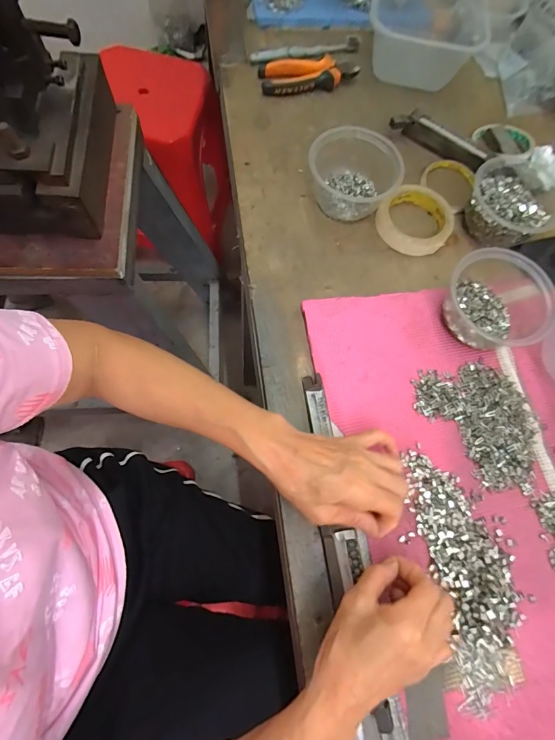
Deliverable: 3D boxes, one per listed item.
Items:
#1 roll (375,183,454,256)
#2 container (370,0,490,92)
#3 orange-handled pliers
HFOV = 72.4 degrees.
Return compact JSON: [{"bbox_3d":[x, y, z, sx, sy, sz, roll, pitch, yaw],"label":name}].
[{"bbox_3d":[0.182,-0.197,0.500,0.092,0.029,0.098,1,71,-2],"label":"roll"},{"bbox_3d":[0.231,-0.539,0.588,0.170,0.087,0.186,15,72,3],"label":"container"},{"bbox_3d":[0.048,-0.444,0.563,0.148,0.026,0.061,-11,72,-6],"label":"orange-handled pliers"}]

